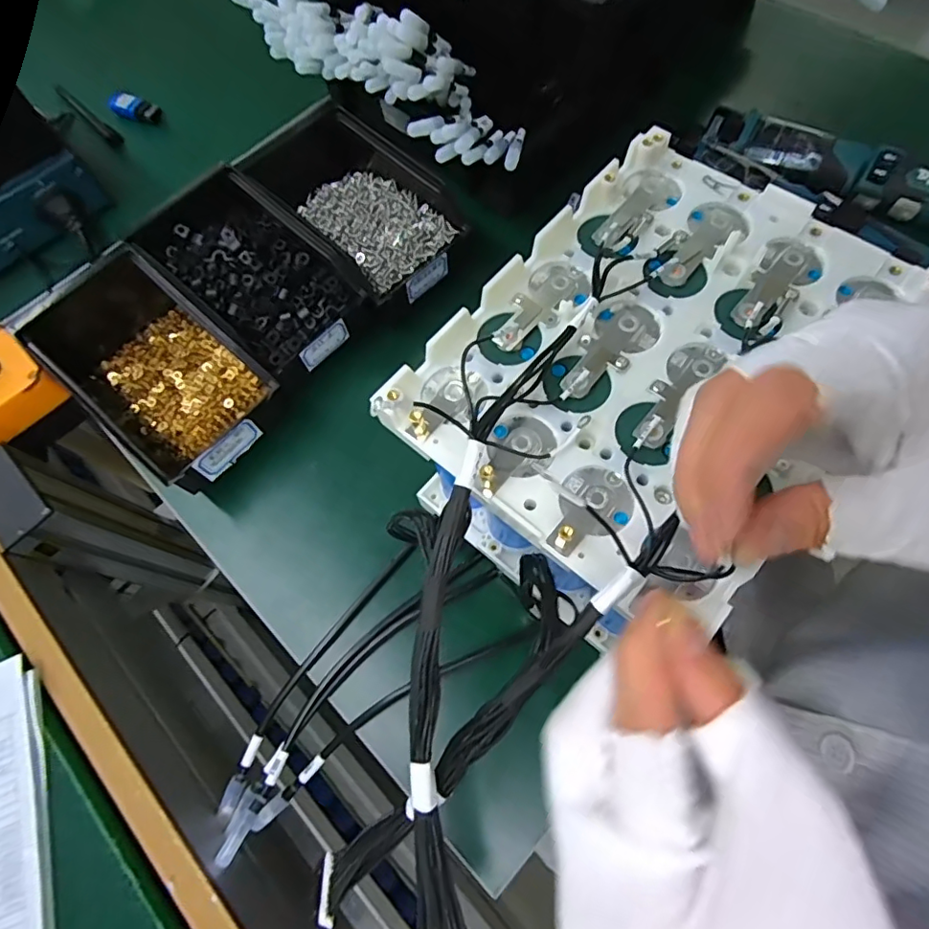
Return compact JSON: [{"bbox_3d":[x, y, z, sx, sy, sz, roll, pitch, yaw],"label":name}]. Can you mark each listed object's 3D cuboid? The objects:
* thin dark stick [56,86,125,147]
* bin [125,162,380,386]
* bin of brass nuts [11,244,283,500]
[{"bbox_3d":[-0.403,-0.375,0.578,0.016,0.013,0.130,-42,71,-12],"label":"thin dark stick"},{"bbox_3d":[-0.167,-0.149,0.431,0.181,0.060,0.102,39,76,18],"label":"bin"},{"bbox_3d":[-0.240,-0.080,0.409,0.206,0.058,0.103,39,76,18],"label":"bin of brass nuts"}]

